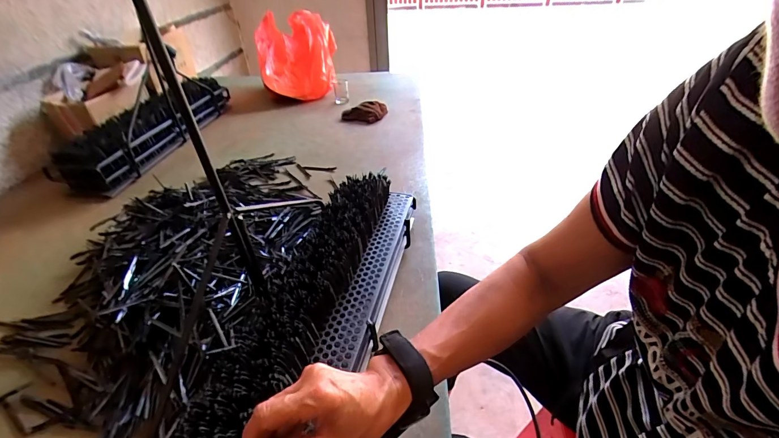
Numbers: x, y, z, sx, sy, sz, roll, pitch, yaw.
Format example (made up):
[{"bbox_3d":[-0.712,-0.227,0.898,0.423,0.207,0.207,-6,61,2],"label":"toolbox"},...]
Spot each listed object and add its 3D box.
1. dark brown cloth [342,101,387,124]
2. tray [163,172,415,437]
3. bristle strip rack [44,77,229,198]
[{"bbox_3d":[-0.079,-0.342,1.146,0.152,0.038,0.089,-11,38,-7],"label":"dark brown cloth"},{"bbox_3d":[-0.089,0.129,0.448,0.136,0.098,0.571,6,38,14],"label":"tray"},{"bbox_3d":[-0.639,-0.262,0.997,0.137,0.126,0.553,6,40,14],"label":"bristle strip rack"}]

